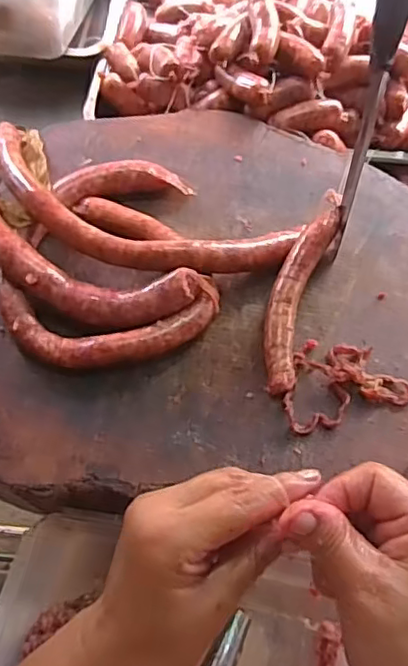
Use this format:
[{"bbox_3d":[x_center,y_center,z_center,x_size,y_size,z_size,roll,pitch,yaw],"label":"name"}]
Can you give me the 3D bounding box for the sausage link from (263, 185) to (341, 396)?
[{"bbox_3d":[0.074,-0.037,0.480,0.034,0.034,0.176,16,63,7],"label":"sausage link"}]

